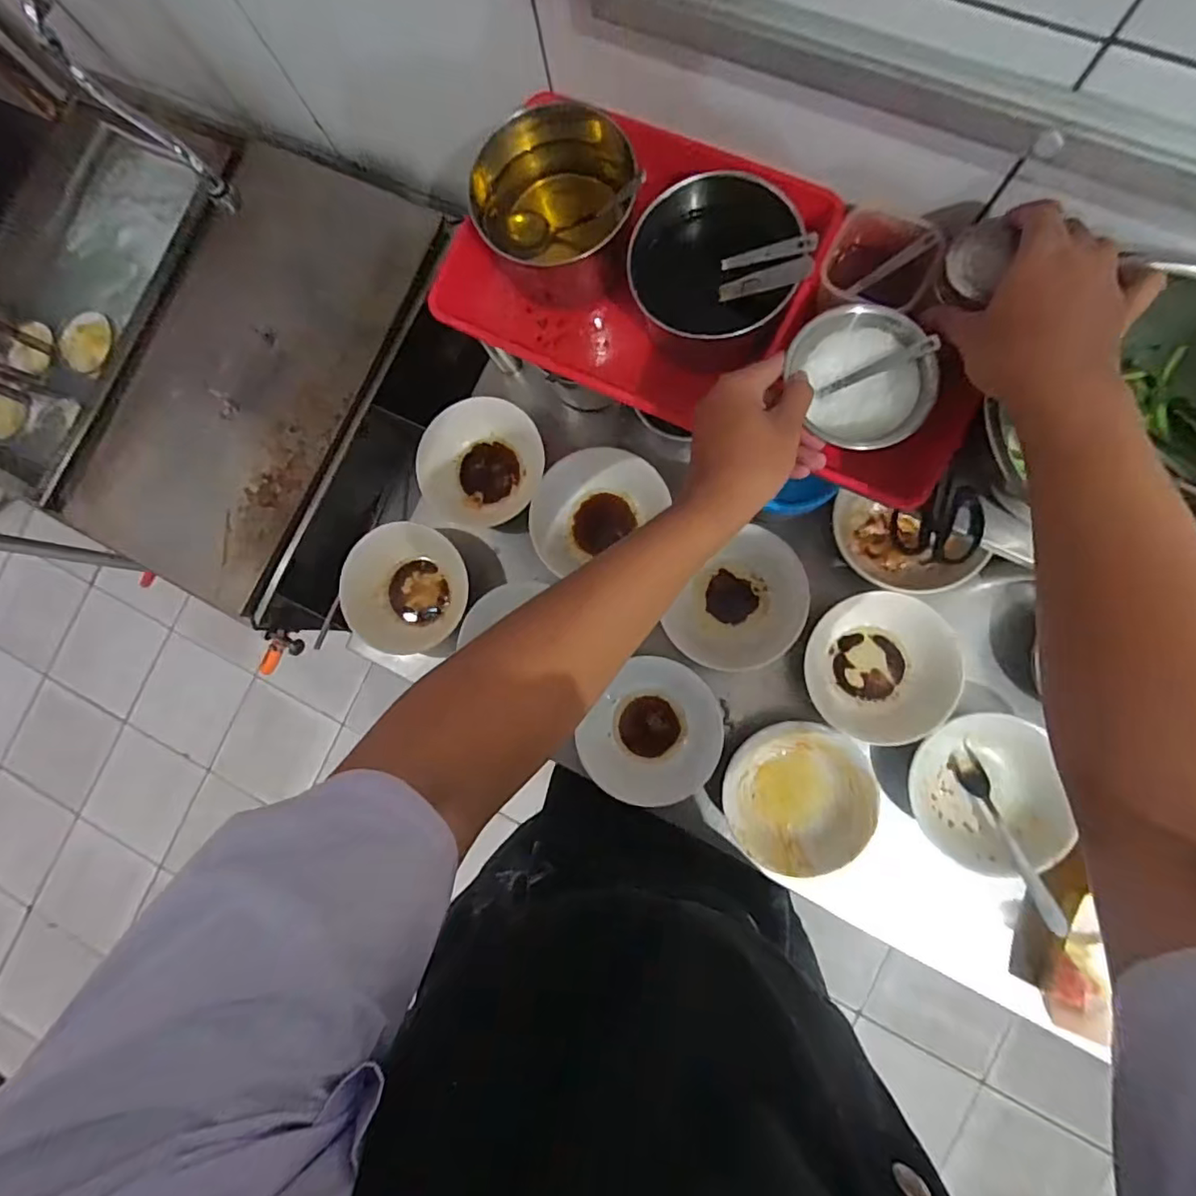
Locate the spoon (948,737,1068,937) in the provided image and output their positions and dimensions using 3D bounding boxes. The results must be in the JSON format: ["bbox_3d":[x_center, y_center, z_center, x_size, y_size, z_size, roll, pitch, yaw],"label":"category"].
[{"bbox_3d":[0.409,0.238,0.578,0.026,0.014,0.177,-18,59,5],"label":"spoon"}]

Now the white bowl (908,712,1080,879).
[{"bbox_3d":[0.399,0.199,0.594,0.153,0.044,0.150,-1,85,7],"label":"white bowl"}]

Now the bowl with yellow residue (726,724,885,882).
[{"bbox_3d":[0.212,0.209,0.616,0.148,0.050,0.147,-1,85,7],"label":"bowl with yellow residue"}]

